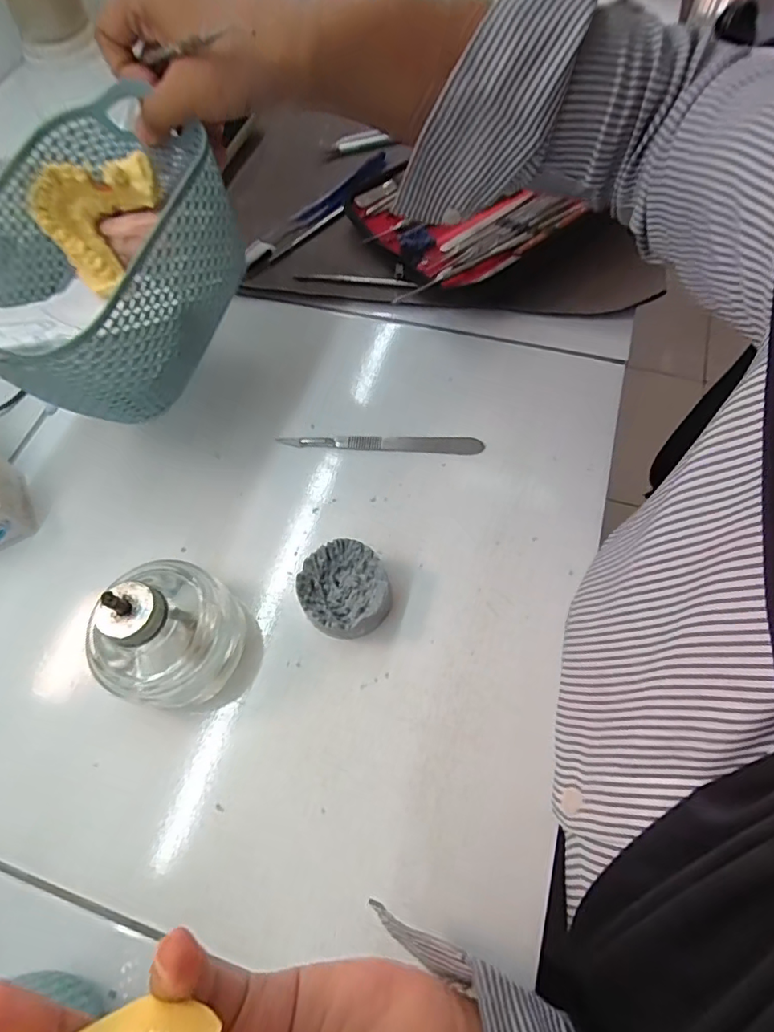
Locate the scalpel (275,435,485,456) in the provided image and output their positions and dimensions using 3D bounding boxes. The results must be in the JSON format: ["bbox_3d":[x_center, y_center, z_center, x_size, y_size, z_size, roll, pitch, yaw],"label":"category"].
[{"bbox_3d":[-0.004,-0.050,0.358,0.137,0.004,0.014,1,65,3],"label":"scalpel"}]

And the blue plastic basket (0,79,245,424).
[{"bbox_3d":[-0.166,-0.145,0.304,0.117,0.080,0.164,16,66,9],"label":"blue plastic basket"}]

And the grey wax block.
[{"bbox_3d":[-0.024,0.042,0.302,0.052,0.025,0.050,-35,68,-14],"label":"grey wax block"}]

